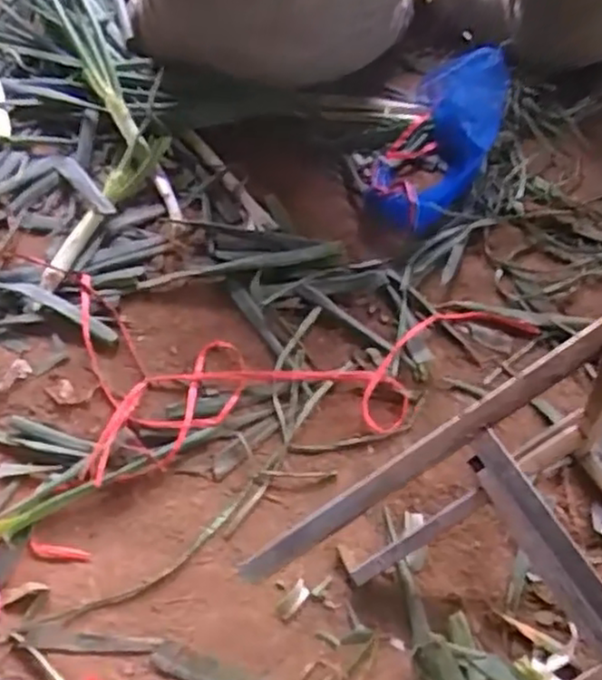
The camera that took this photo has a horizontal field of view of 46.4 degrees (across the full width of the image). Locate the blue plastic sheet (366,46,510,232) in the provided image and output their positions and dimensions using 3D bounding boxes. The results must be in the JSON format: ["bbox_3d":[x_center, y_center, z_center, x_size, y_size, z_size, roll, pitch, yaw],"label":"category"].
[{"bbox_3d":[0.307,-0.445,1.526,0.210,0.073,0.516,21,63,13],"label":"blue plastic sheet"}]

